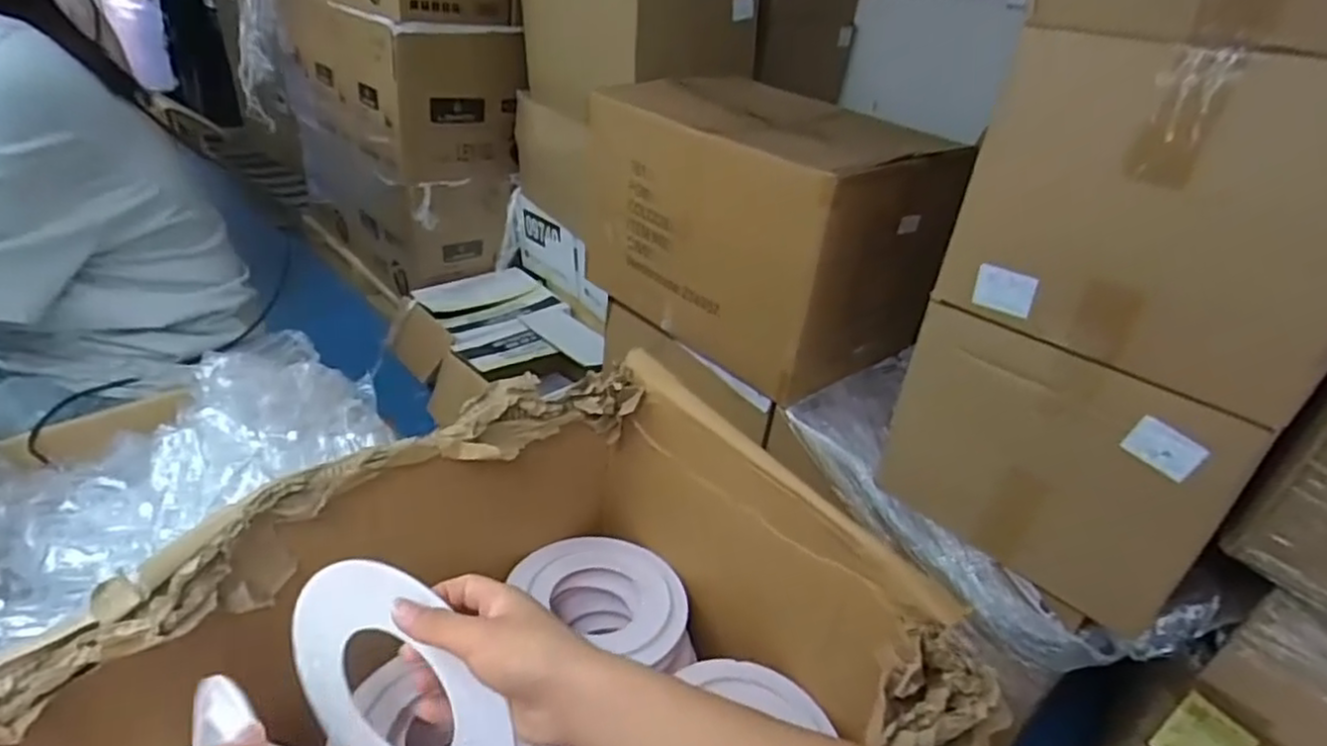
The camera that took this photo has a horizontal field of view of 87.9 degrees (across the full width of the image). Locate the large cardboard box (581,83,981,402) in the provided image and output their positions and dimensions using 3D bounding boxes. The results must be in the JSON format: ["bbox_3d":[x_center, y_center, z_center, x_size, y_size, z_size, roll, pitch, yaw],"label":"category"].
[{"bbox_3d":[0.151,-0.270,1.316,0.321,0.418,0.625,-19,40,-34],"label":"large cardboard box"}]

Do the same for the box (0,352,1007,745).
[{"bbox_3d":[-0.134,0.321,0.562,0.590,0.378,0.477,-21,41,-36],"label":"box"}]

